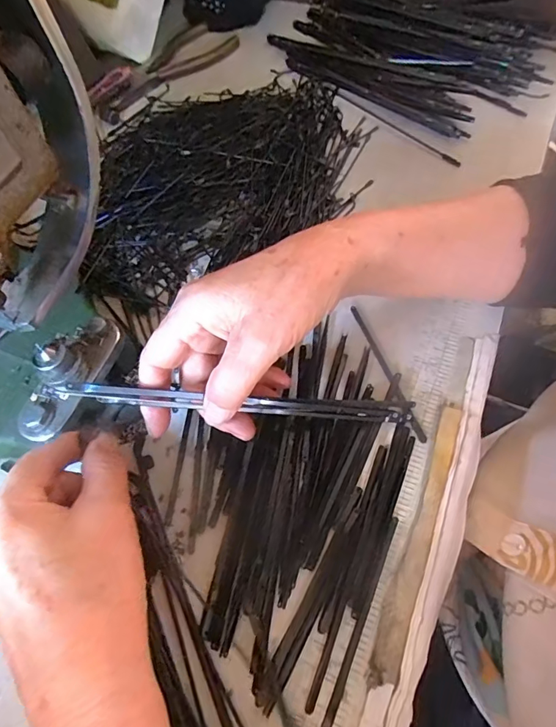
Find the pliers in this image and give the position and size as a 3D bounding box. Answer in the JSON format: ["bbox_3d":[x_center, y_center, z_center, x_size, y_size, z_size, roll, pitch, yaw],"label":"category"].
[{"bbox_3d":[-0.124,-0.305,0.464,0.163,0.010,0.077,-40,67,-16],"label":"pliers"}]

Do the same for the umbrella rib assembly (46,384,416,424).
[{"bbox_3d":[-0.017,0.022,0.246,0.192,0.005,0.010,5,62,-10],"label":"umbrella rib assembly"}]

